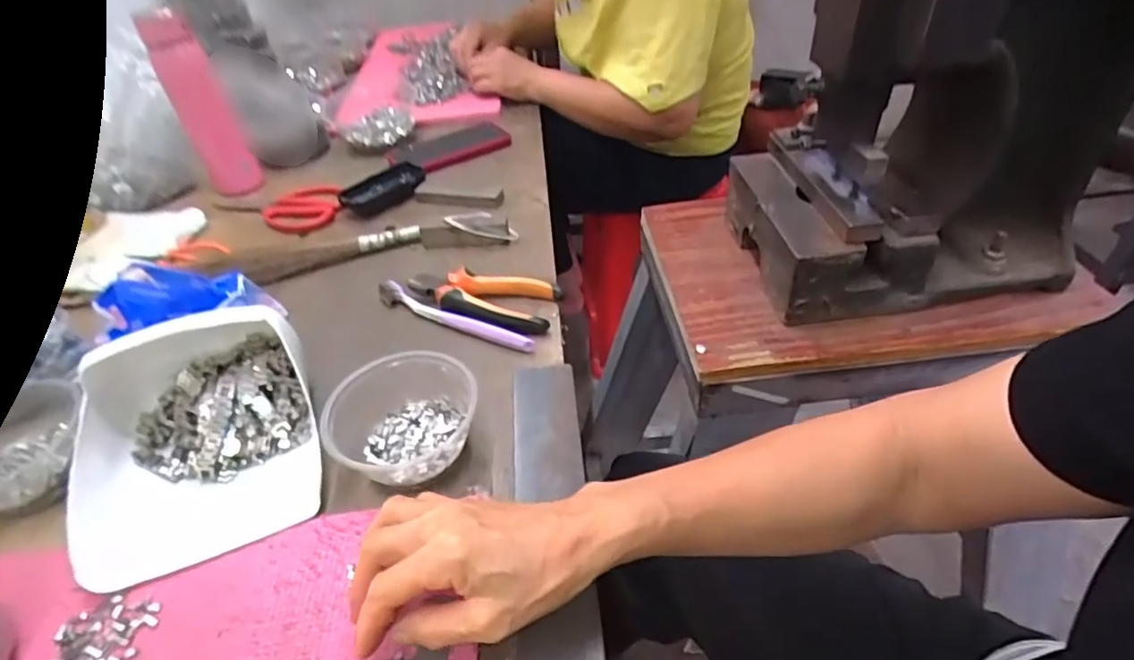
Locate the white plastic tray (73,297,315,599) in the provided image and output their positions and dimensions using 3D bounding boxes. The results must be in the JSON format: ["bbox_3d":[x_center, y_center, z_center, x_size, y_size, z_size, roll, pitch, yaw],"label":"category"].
[{"bbox_3d":[-0.270,0.066,0.423,0.158,0.080,0.174,-18,42,-13],"label":"white plastic tray"}]

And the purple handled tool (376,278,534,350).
[{"bbox_3d":[-0.110,-0.013,0.556,0.185,0.019,0.018,20,46,24],"label":"purple handled tool"}]

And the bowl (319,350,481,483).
[{"bbox_3d":[-0.120,0.064,0.436,0.106,0.052,0.096,-29,46,-24],"label":"bowl"}]

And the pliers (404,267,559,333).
[{"bbox_3d":[-0.085,-0.026,0.561,0.148,0.027,0.067,4,42,13],"label":"pliers"}]

